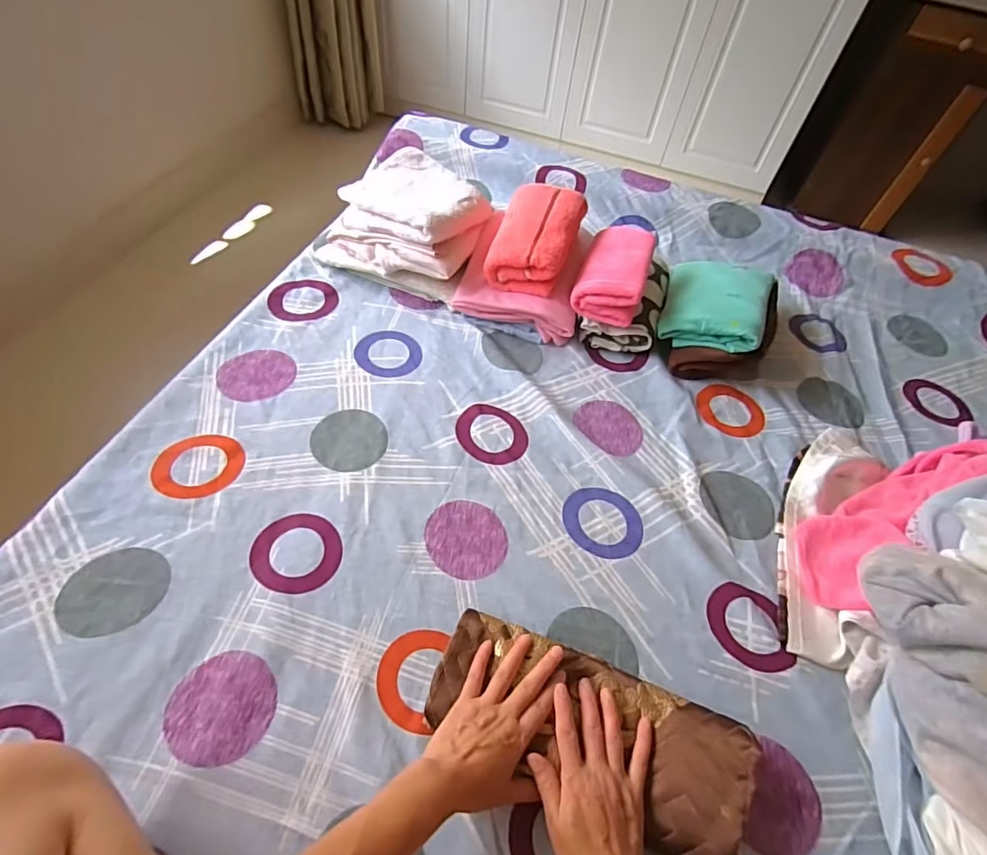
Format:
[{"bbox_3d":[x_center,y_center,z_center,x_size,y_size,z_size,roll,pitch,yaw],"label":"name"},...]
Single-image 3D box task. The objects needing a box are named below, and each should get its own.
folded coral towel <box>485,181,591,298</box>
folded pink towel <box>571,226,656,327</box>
[{"bbox_3d":[0.065,-0.283,0.792,0.112,0.085,0.163,18,54,6],"label":"folded coral towel"},{"bbox_3d":[0.181,-0.236,0.782,0.094,0.056,0.171,19,54,7],"label":"folded pink towel"}]

